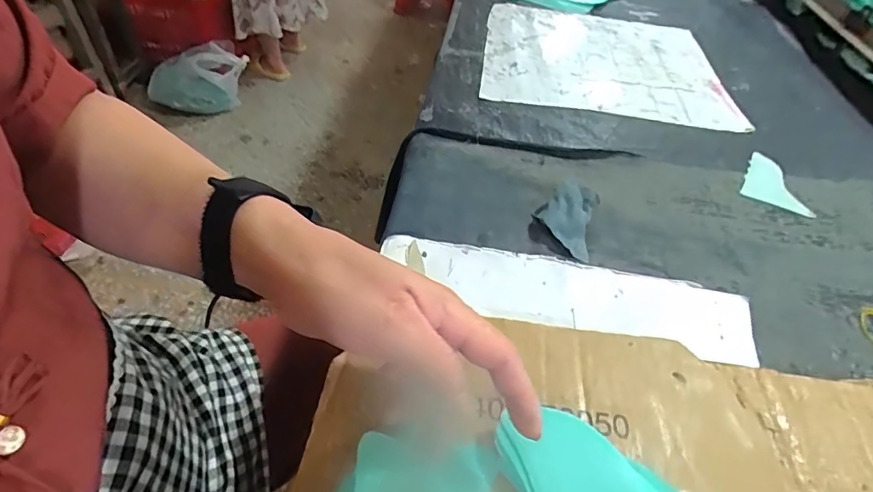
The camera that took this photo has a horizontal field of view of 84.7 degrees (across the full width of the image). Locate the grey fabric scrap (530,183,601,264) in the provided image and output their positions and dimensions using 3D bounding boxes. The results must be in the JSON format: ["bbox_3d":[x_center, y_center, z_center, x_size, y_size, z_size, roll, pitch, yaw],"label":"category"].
[{"bbox_3d":[0.115,-0.026,0.428,0.050,0.028,0.061,17,47,10],"label":"grey fabric scrap"}]

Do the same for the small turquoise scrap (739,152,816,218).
[{"bbox_3d":[0.364,-0.069,0.514,0.067,0.004,0.089,21,48,14],"label":"small turquoise scrap"}]

